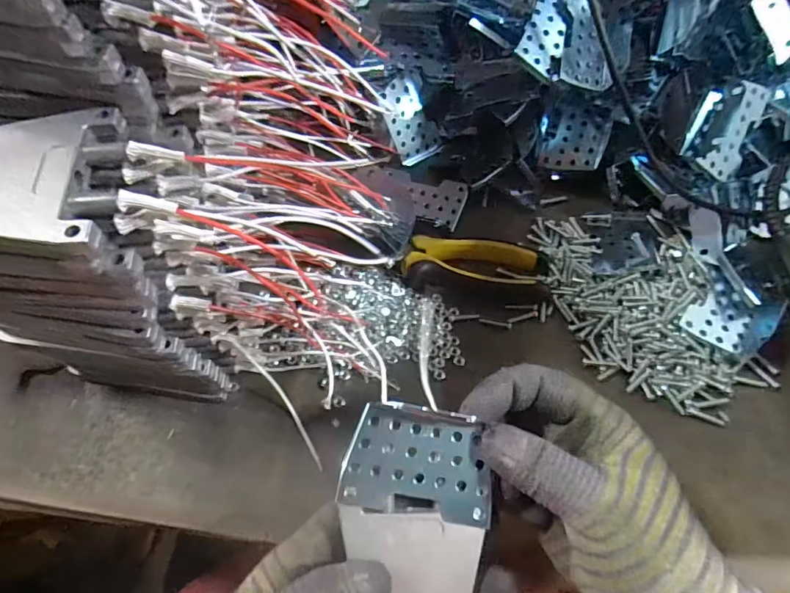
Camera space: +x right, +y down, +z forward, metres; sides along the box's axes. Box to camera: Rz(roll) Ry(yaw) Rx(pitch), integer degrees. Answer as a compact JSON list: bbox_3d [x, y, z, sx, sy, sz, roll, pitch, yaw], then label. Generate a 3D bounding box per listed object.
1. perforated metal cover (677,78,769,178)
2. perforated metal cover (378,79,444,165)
[{"bbox_3d":[0.239,-0.121,0.331,0.058,0.022,0.066,13,102,-20],"label":"perforated metal cover"},{"bbox_3d":[0.013,-0.138,0.362,0.040,0.064,0.006,-37,40,-18],"label":"perforated metal cover"}]

